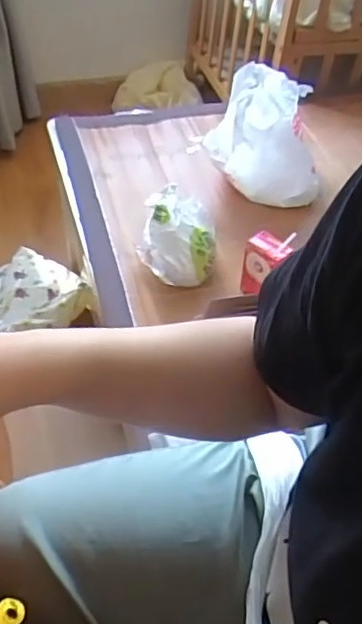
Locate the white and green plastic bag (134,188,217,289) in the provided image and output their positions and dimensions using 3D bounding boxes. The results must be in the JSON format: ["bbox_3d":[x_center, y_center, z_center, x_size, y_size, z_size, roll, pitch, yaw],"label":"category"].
[{"bbox_3d":[-0.006,-0.125,0.992,0.124,0.095,0.142,3,47,1],"label":"white and green plastic bag"}]

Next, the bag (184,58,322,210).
[{"bbox_3d":[0.143,-0.316,1.094,0.221,0.203,0.151,-16,50,-17],"label":"bag"}]

